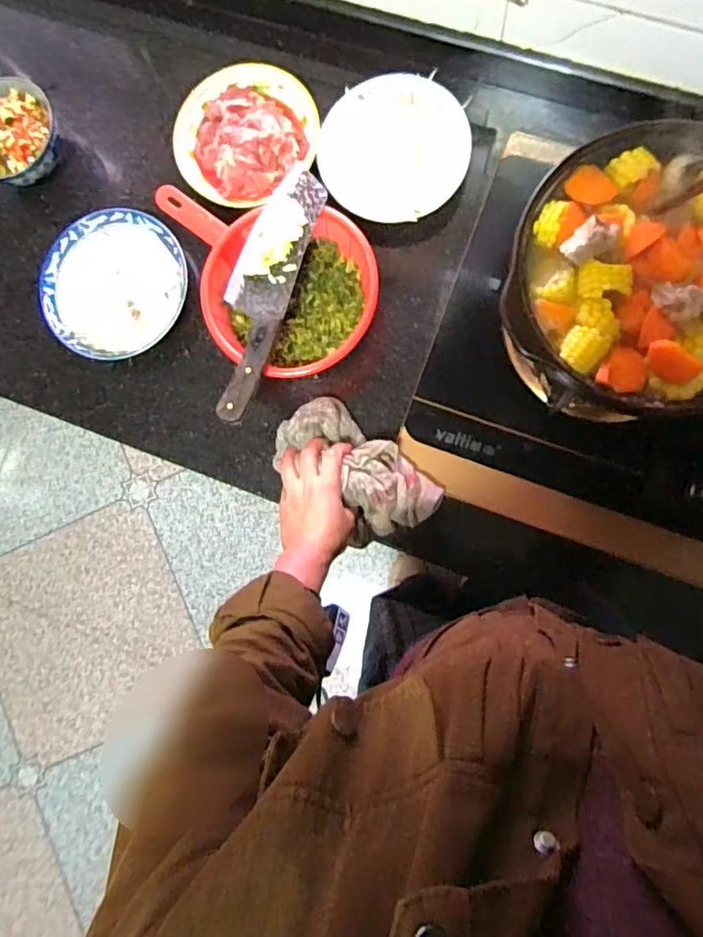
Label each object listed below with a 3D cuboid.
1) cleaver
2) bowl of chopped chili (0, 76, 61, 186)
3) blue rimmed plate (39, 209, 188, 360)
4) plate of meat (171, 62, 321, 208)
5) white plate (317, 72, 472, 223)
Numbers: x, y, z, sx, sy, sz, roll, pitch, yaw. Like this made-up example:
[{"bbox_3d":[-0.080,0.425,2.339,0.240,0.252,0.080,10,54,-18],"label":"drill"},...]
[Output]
[{"bbox_3d":[-0.099,-0.191,0.597,0.071,0.027,0.278,19,88,7],"label":"cleaver"},{"bbox_3d":[-0.415,-0.409,0.696,0.112,0.067,0.122,0,86,6],"label":"bowl of chopped chili"},{"bbox_3d":[-0.291,-0.225,0.688,0.173,0.028,0.176,0,86,6],"label":"blue rimmed plate"},{"bbox_3d":[-0.128,-0.407,0.677,0.170,0.035,0.162,0,86,6],"label":"plate of meat"},{"bbox_3d":[0.049,-0.373,0.663,0.170,0.027,0.164,0,86,6],"label":"white plate"}]

